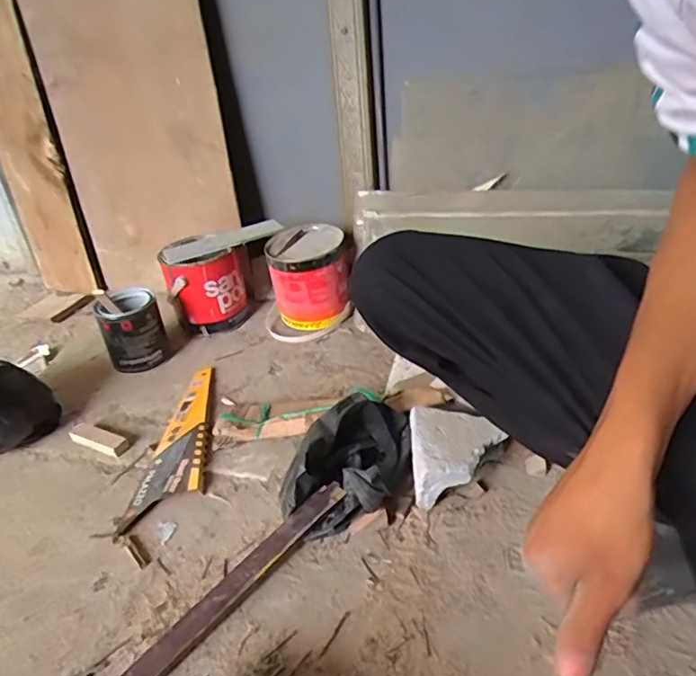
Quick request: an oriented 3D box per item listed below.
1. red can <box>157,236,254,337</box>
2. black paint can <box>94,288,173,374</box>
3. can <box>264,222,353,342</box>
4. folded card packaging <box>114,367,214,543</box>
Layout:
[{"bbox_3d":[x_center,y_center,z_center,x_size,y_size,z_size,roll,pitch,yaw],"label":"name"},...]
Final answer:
[{"bbox_3d":[-0.281,-0.112,1.140,0.163,0.163,0.142,-14,34,-11],"label":"red can"},{"bbox_3d":[-0.396,-0.009,1.039,0.105,0.134,0.100,-20,35,-20],"label":"black paint can"},{"bbox_3d":[-0.081,-0.111,1.102,0.180,0.159,0.183,-8,33,-3],"label":"can"},{"bbox_3d":[-0.247,0.154,0.860,0.094,0.018,0.343,-3,33,5],"label":"folded card packaging"}]

